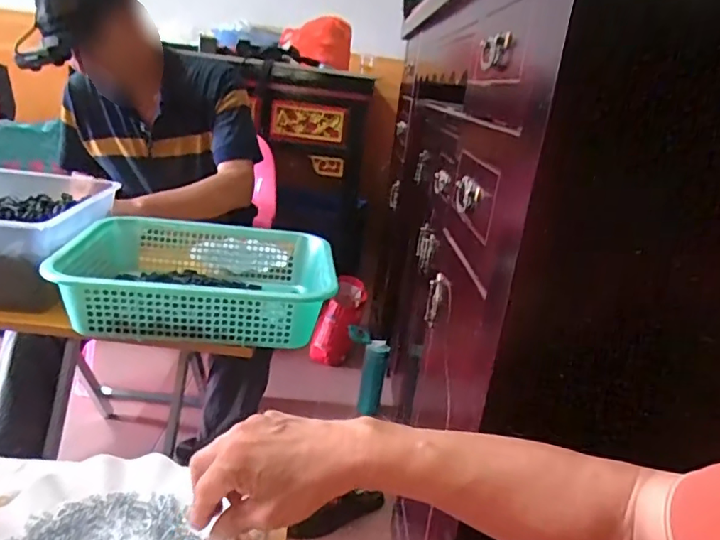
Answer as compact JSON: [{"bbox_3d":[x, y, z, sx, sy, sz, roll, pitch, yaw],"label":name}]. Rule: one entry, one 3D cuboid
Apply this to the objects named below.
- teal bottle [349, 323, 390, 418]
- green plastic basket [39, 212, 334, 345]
[{"bbox_3d":[0.012,0.302,1.518,0.117,0.260,0.090,6,20,-2],"label":"teal bottle"},{"bbox_3d":[-0.242,0.015,0.845,0.383,0.107,0.293,3,20,-9],"label":"green plastic basket"}]

